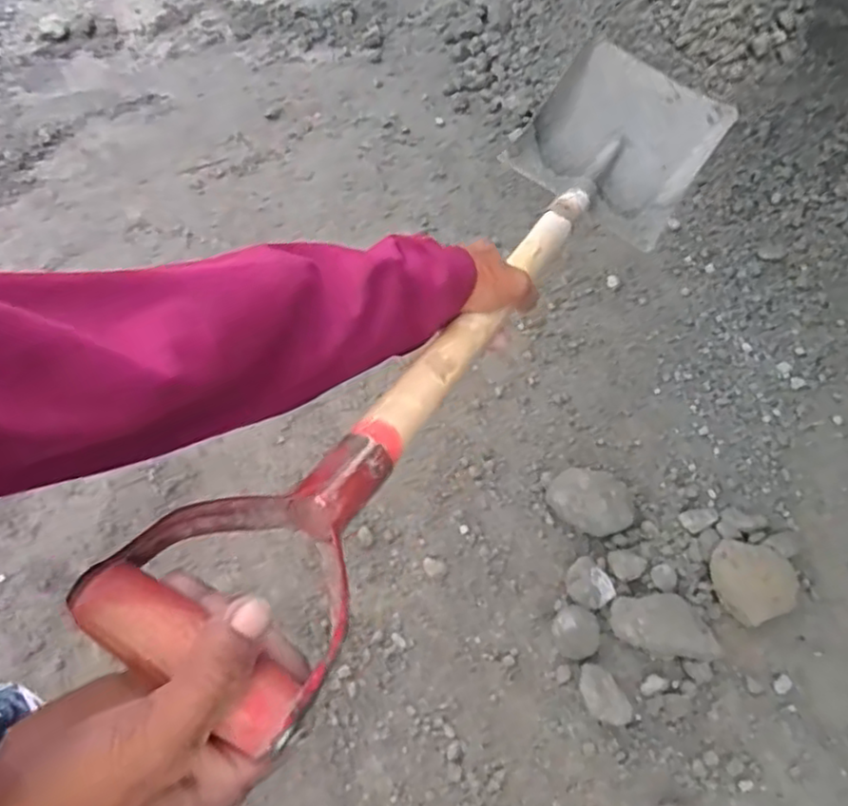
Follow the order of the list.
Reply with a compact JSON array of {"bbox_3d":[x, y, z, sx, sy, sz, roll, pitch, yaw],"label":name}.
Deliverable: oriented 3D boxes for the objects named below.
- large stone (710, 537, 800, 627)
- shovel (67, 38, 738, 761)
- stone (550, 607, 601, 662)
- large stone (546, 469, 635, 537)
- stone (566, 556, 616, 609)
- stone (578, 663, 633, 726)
[{"bbox_3d":[0.620,0.329,1.274,0.125,0.076,0.157,-20,67,-15],"label":"large stone"},{"bbox_3d":[0.113,-0.163,0.655,0.220,0.135,1.033,26,41,10],"label":"shovel"},{"bbox_3d":[0.278,0.419,1.232,0.088,0.045,0.086,2,63,-5],"label":"stone"},{"bbox_3d":[0.335,0.196,1.332,0.177,0.089,0.138,-2,63,-7],"label":"large stone"},{"bbox_3d":[0.310,0.339,1.260,0.086,0.051,0.088,2,63,-5],"label":"stone"},{"bbox_3d":[0.311,0.511,1.172,0.071,0.070,0.113,-30,70,-19],"label":"stone"}]

